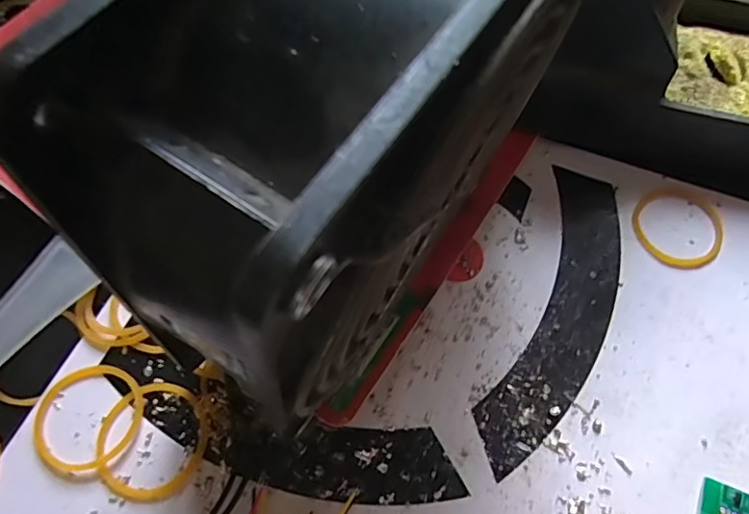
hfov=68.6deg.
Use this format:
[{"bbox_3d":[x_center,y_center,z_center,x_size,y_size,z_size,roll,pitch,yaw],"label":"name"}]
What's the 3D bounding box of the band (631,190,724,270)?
[{"bbox_3d":[0.108,-0.011,0.194,0.030,0.004,0.032,1,64,-2],"label":"band"}]

